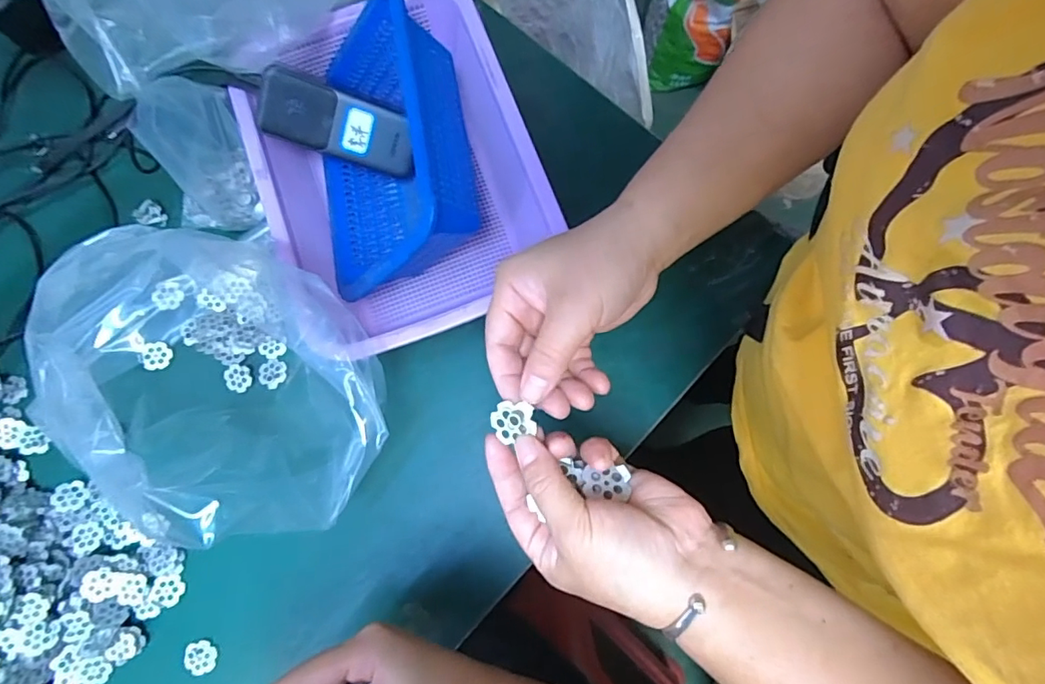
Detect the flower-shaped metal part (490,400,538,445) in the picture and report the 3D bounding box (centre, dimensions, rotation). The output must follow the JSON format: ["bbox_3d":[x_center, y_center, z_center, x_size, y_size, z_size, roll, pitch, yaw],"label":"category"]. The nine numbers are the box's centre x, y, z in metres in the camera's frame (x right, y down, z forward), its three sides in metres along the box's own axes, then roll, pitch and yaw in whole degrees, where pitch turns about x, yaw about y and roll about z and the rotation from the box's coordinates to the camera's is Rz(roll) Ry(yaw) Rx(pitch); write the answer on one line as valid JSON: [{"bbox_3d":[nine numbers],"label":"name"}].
[{"bbox_3d":[-0.006,0.041,0.277,0.024,0.006,0.021,-26,90,24],"label":"flower-shaped metal part"}]

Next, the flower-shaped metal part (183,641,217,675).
[{"bbox_3d":[-0.272,0.267,0.446,0.027,0.005,0.025,1,80,0],"label":"flower-shaped metal part"}]

